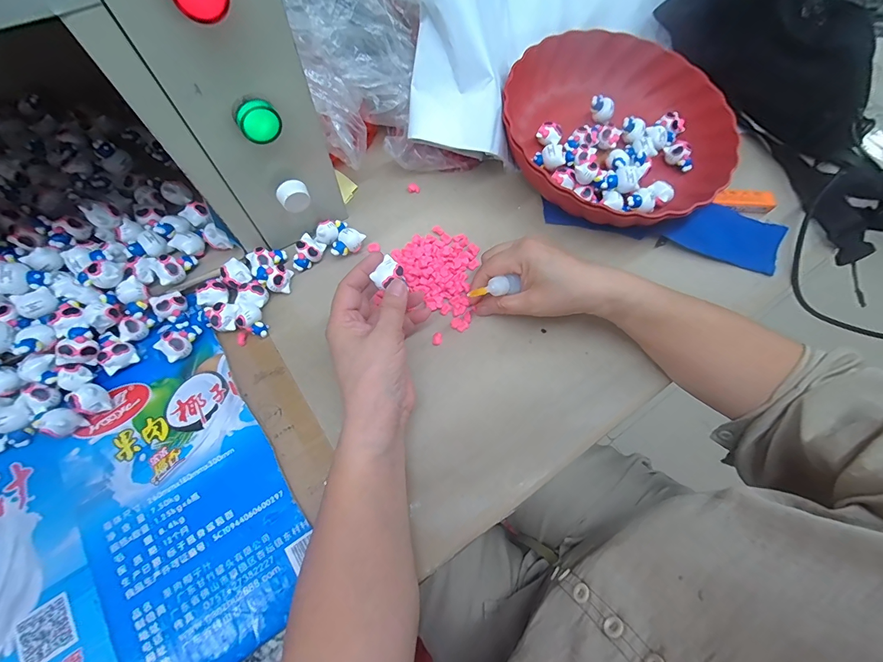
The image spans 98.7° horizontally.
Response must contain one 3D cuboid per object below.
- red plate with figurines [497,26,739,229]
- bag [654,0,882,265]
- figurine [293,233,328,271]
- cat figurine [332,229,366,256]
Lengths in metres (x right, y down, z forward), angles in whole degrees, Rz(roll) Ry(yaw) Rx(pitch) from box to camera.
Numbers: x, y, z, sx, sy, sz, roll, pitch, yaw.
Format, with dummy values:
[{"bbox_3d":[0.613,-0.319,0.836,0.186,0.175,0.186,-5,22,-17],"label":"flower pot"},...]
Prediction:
[{"bbox_3d":[0.191,-0.215,0.413,0.229,0.065,0.234,0,68,-1],"label":"red plate with figurines"},{"bbox_3d":[0.393,-0.261,0.431,0.114,0.101,0.356,-28,83,-11],"label":"bag"},{"bbox_3d":[-0.131,-0.077,0.375,0.022,0.020,0.033,24,69,8],"label":"figurine"},{"bbox_3d":[-0.094,-0.087,0.382,0.022,0.022,0.032,32,71,11],"label":"cat figurine"}]

